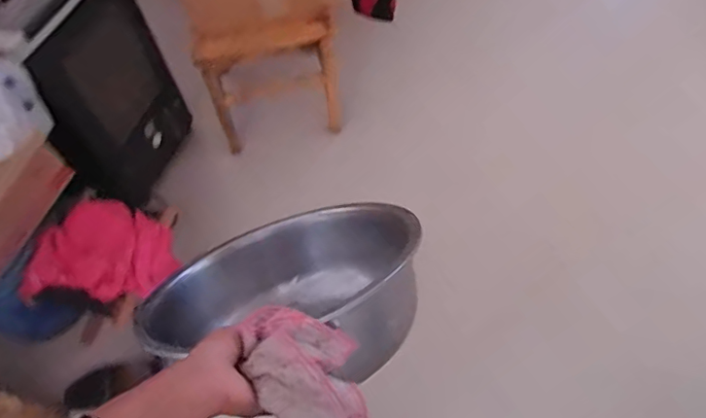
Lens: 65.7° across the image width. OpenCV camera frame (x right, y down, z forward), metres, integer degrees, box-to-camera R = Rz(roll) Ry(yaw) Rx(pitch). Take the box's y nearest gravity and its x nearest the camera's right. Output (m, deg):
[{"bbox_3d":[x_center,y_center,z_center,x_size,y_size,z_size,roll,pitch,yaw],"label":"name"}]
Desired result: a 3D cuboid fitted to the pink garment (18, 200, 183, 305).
[{"bbox_3d":[-0.570,0.102,1.238,0.310,0.079,0.215,8,61,5],"label":"pink garment"}]

